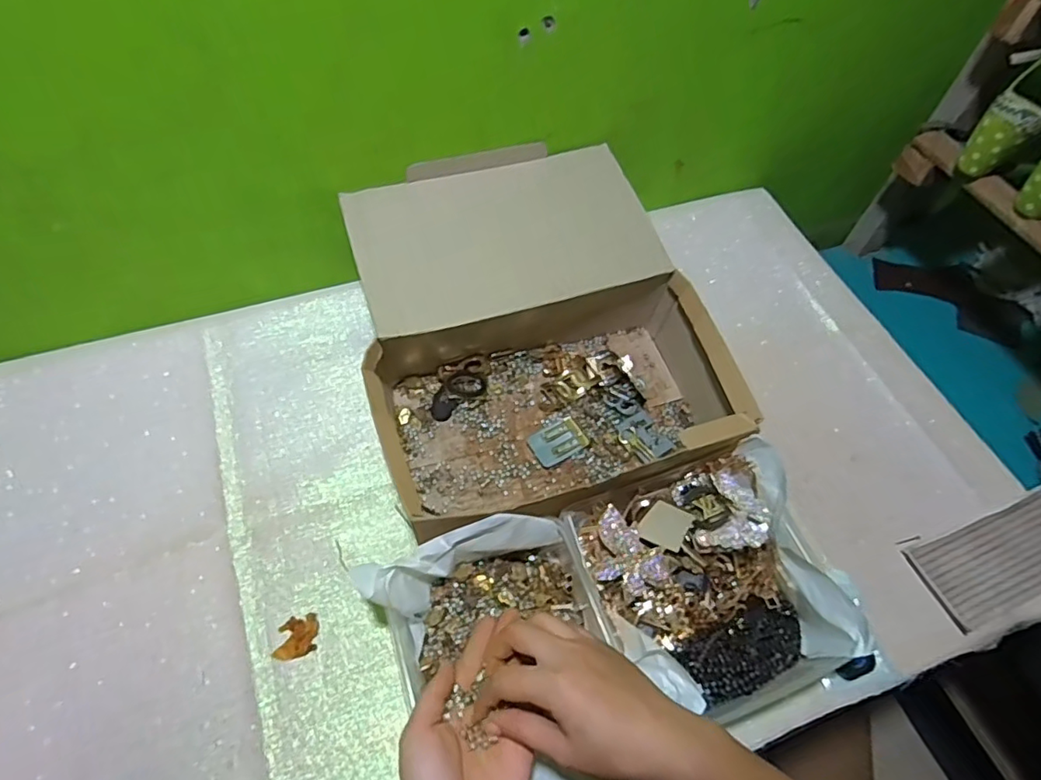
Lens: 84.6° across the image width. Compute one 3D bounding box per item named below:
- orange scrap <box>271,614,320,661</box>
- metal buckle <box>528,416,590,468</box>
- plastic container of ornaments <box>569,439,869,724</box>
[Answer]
[{"bbox_3d":[-0.195,0.215,0.499,0.034,0.004,0.036,-1,59,-4],"label":"orange scrap"},{"bbox_3d":[0.040,0.056,0.607,0.059,0.008,0.040,-23,63,-17],"label":"metal buckle"},{"bbox_3d":[0.157,0.172,0.501,0.200,0.077,0.205,-14,61,-12],"label":"plastic container of ornaments"}]

